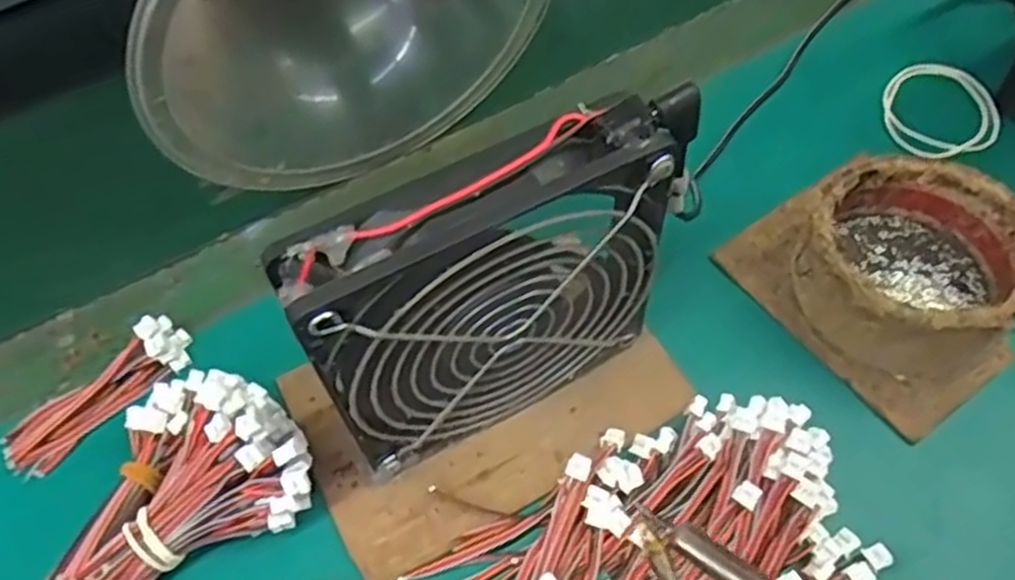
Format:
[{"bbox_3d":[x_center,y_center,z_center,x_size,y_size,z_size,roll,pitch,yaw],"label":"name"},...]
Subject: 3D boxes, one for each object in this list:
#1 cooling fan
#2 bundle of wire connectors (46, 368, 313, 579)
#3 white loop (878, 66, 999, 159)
[{"bbox_3d":[-0.002,0.007,0.259,0.122,0.130,0.026,-25,59,-13],"label":"cooling fan"},{"bbox_3d":[-0.124,0.068,0.278,0.104,0.047,0.074,-24,58,-13],"label":"bundle of wire connectors"},{"bbox_3d":[0.215,-0.091,0.383,0.054,0.006,0.056,30,63,21],"label":"white loop"}]

